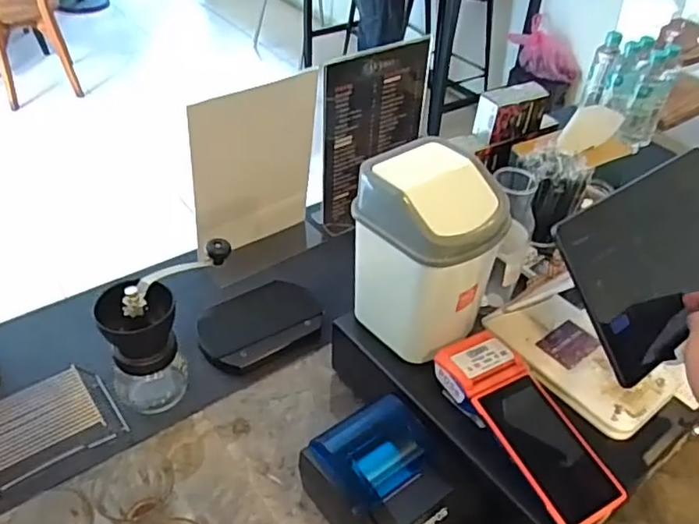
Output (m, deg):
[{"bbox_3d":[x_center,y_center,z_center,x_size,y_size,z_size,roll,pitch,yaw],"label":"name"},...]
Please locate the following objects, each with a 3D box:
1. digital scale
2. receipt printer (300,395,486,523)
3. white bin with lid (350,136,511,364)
[{"bbox_3d":[-0.129,0.089,0.857,0.177,0.033,0.121,-24,48,-29],"label":"digital scale"},{"bbox_3d":[0.045,0.251,0.637,0.140,0.101,0.174,-28,50,-31],"label":"receipt printer"},{"bbox_3d":[0.087,-0.010,0.680,0.124,0.211,0.135,-28,50,-31],"label":"white bin with lid"}]

